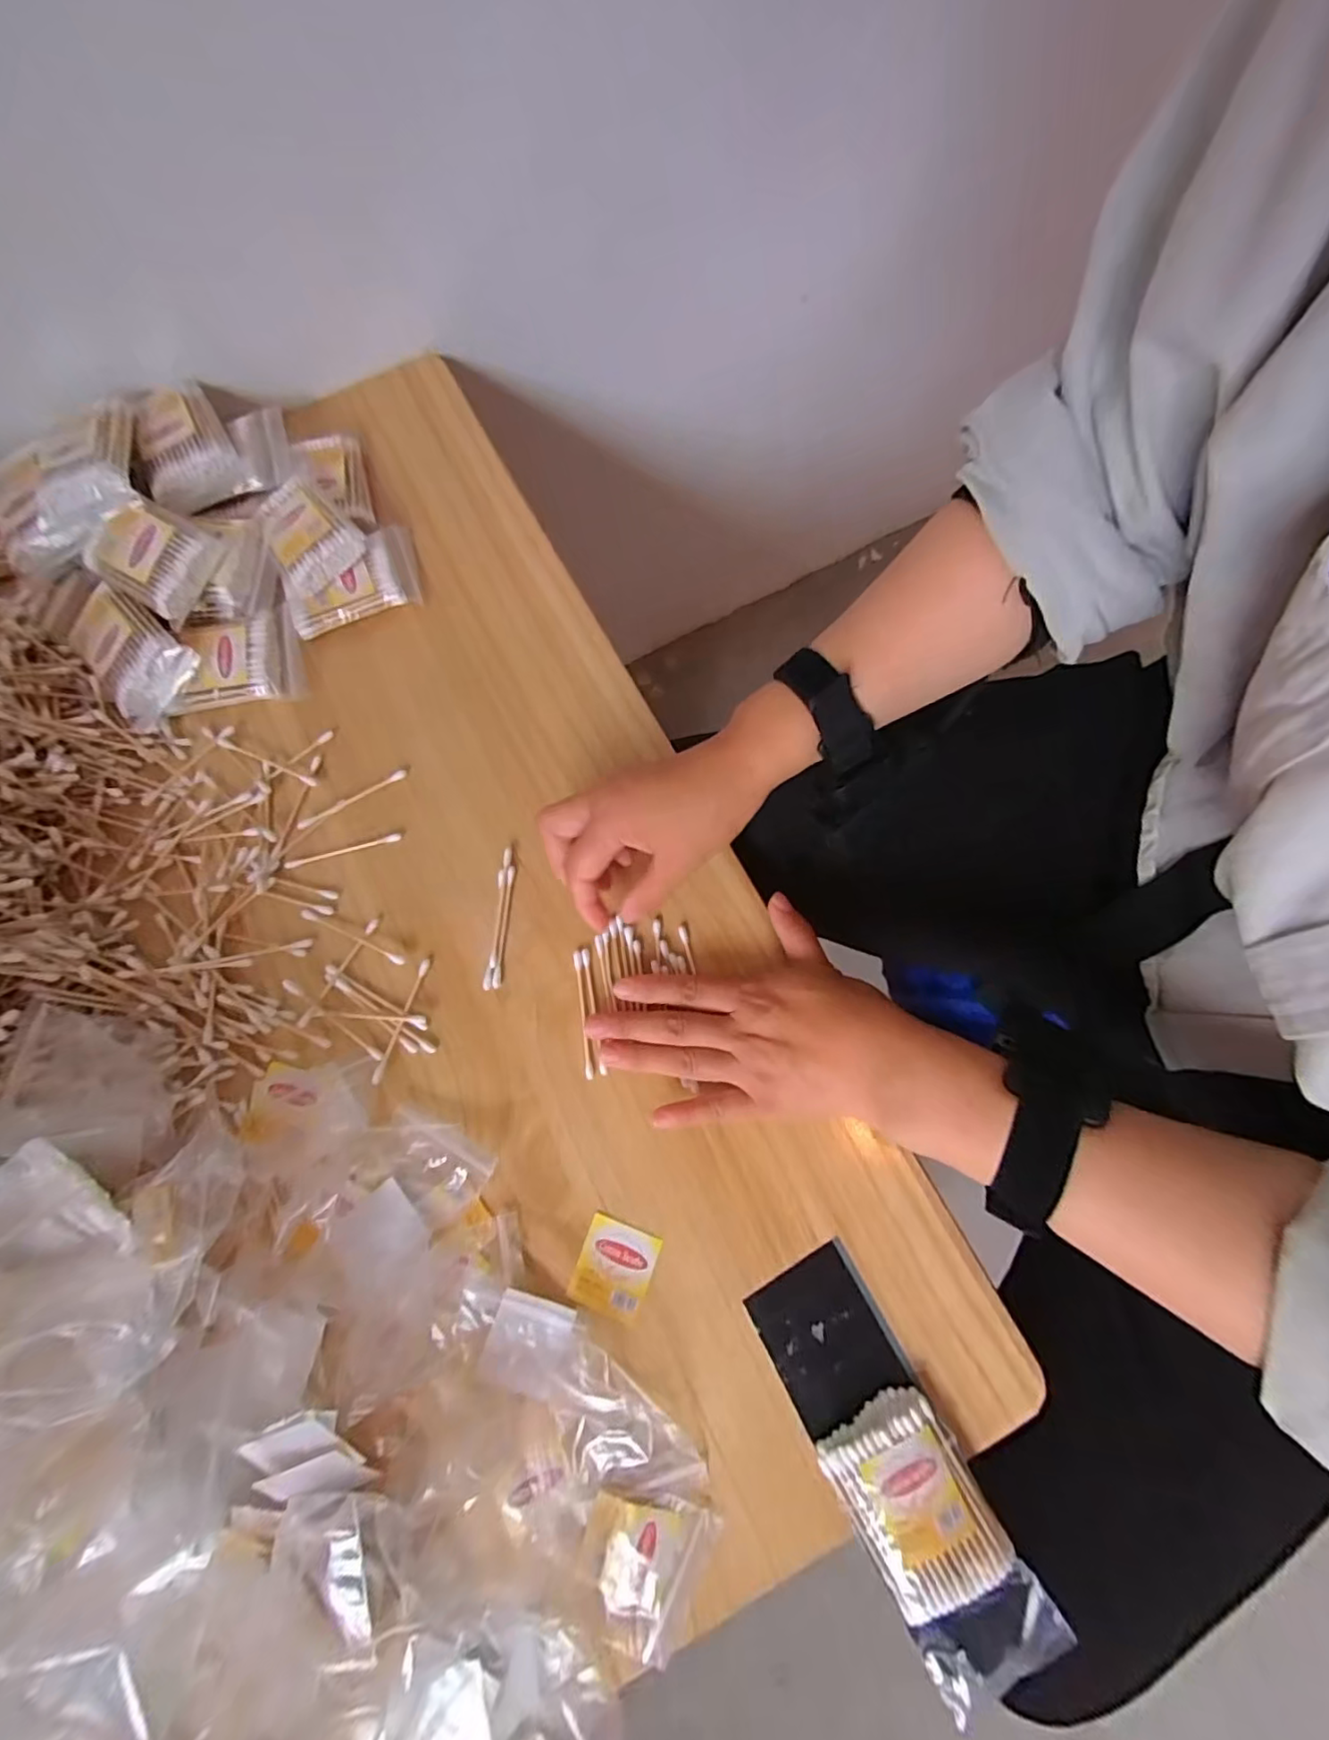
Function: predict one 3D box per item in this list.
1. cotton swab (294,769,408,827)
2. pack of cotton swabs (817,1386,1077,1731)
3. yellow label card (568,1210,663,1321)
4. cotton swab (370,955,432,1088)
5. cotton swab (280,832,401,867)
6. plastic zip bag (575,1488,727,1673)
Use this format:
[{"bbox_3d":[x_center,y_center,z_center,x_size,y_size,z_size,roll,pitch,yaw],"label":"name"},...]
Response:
[{"bbox_3d":[-0.197,-0.045,0.376,0.071,0.004,0.007,-31,78,-7],"label":"cotton swab"},{"bbox_3d":[0.128,0.315,0.278,0.063,0.018,0.114,-30,78,-7],"label":"pack of cotton swabs"},{"bbox_3d":[-0.026,0.209,0.315,0.038,0.005,0.042,20,77,5],"label":"yellow label card"},{"bbox_3d":[-0.152,0.086,0.343,0.005,0.004,0.072,17,76,4],"label":"cotton swab"},{"bbox_3d":[-0.199,-0.012,0.369,0.072,0.004,0.005,-15,76,-4],"label":"cotton swab"},{"bbox_3d":[-0.012,0.335,0.281,0.058,0.008,0.066,18,77,5],"label":"plastic zip bag"}]

